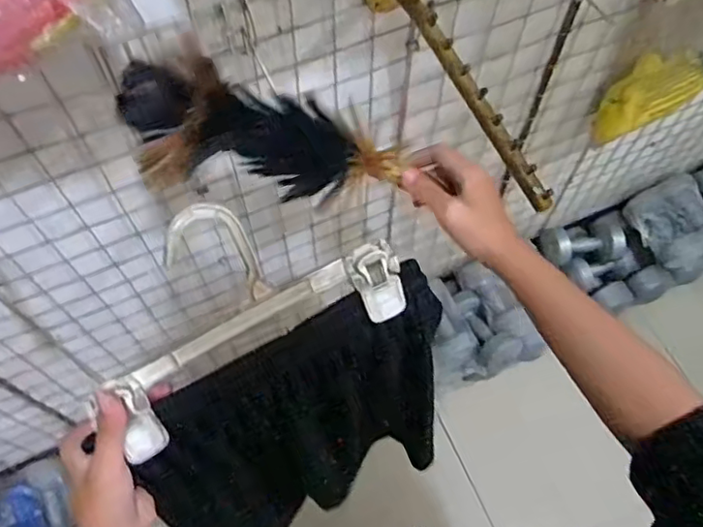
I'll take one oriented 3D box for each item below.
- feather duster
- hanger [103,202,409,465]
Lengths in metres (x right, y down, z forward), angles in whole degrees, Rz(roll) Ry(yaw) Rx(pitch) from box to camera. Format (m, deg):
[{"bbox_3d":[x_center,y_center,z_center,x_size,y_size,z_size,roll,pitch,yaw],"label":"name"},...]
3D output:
[{"bbox_3d":[-0.058,-0.088,0.451,0.219,0.067,0.052,8,59,-33],"label":"feather duster"},{"bbox_3d":[-0.081,0.023,0.447,0.230,0.027,0.141,-28,107,-13],"label":"hanger"}]

